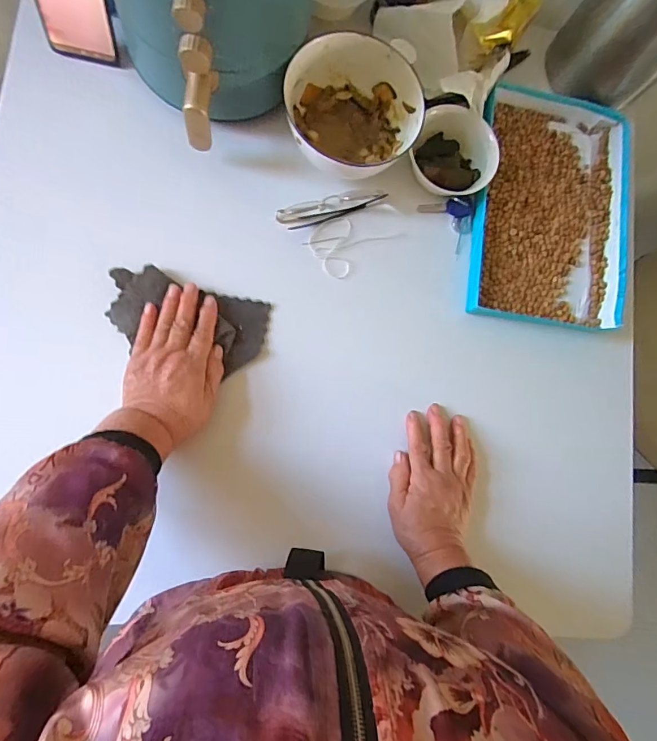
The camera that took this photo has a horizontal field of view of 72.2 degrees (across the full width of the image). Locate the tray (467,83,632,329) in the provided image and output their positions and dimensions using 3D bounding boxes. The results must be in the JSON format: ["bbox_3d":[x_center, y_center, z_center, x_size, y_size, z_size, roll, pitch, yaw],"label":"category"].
[{"bbox_3d":[0.275,-0.208,0.553,0.192,0.023,0.293,5,85,-8],"label":"tray"}]

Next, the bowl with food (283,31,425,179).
[{"bbox_3d":[0.026,-0.281,0.503,0.134,0.078,0.133,1,83,-9],"label":"bowl with food"}]

